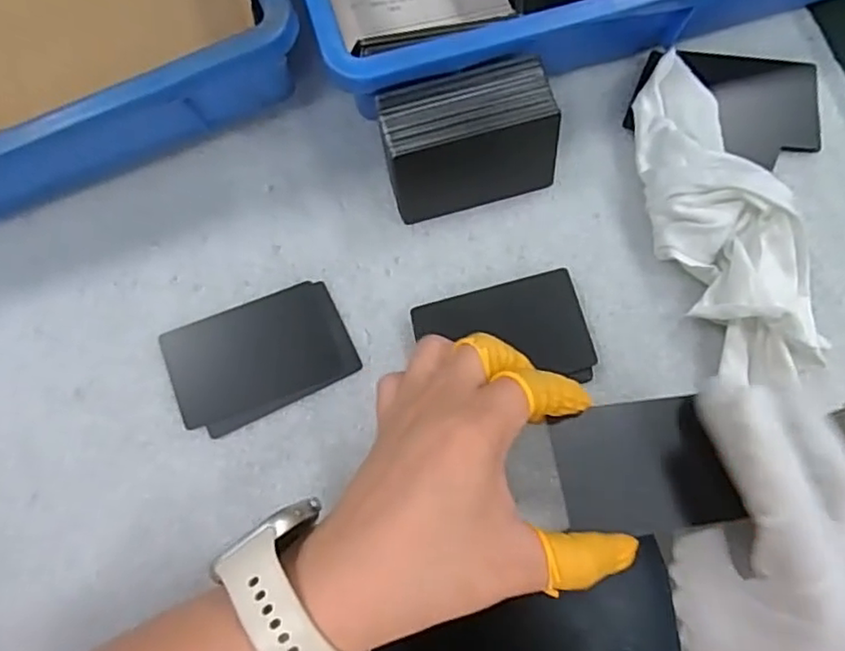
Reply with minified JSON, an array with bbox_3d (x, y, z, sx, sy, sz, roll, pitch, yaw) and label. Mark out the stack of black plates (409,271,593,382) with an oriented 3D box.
[{"bbox_3d":[0.042,0.007,0.332,0.084,0.011,0.056,-15,82,-2],"label":"stack of black plates"}]

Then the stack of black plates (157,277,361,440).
[{"bbox_3d":[-0.085,0.016,0.334,0.091,0.004,0.058,-23,82,-3],"label":"stack of black plates"}]

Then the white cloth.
[{"bbox_3d":[0.153,-0.059,0.325,0.062,0.032,0.167,-22,79,-3],"label":"white cloth"}]

